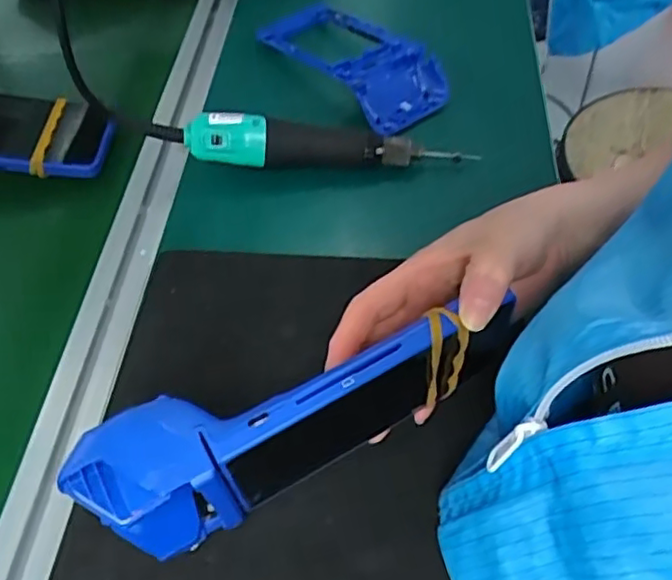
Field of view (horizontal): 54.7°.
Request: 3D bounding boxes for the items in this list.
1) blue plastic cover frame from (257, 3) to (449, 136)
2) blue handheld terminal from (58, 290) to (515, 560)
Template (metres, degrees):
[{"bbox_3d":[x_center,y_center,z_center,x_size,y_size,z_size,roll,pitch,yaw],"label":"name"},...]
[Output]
[{"bbox_3d":[0.013,-0.222,0.595,0.089,0.027,0.207,-32,58,-19],"label":"blue plastic cover frame"},{"bbox_3d":[-0.021,0.065,0.325,0.199,0.081,0.046,-25,56,-15],"label":"blue handheld terminal"}]

